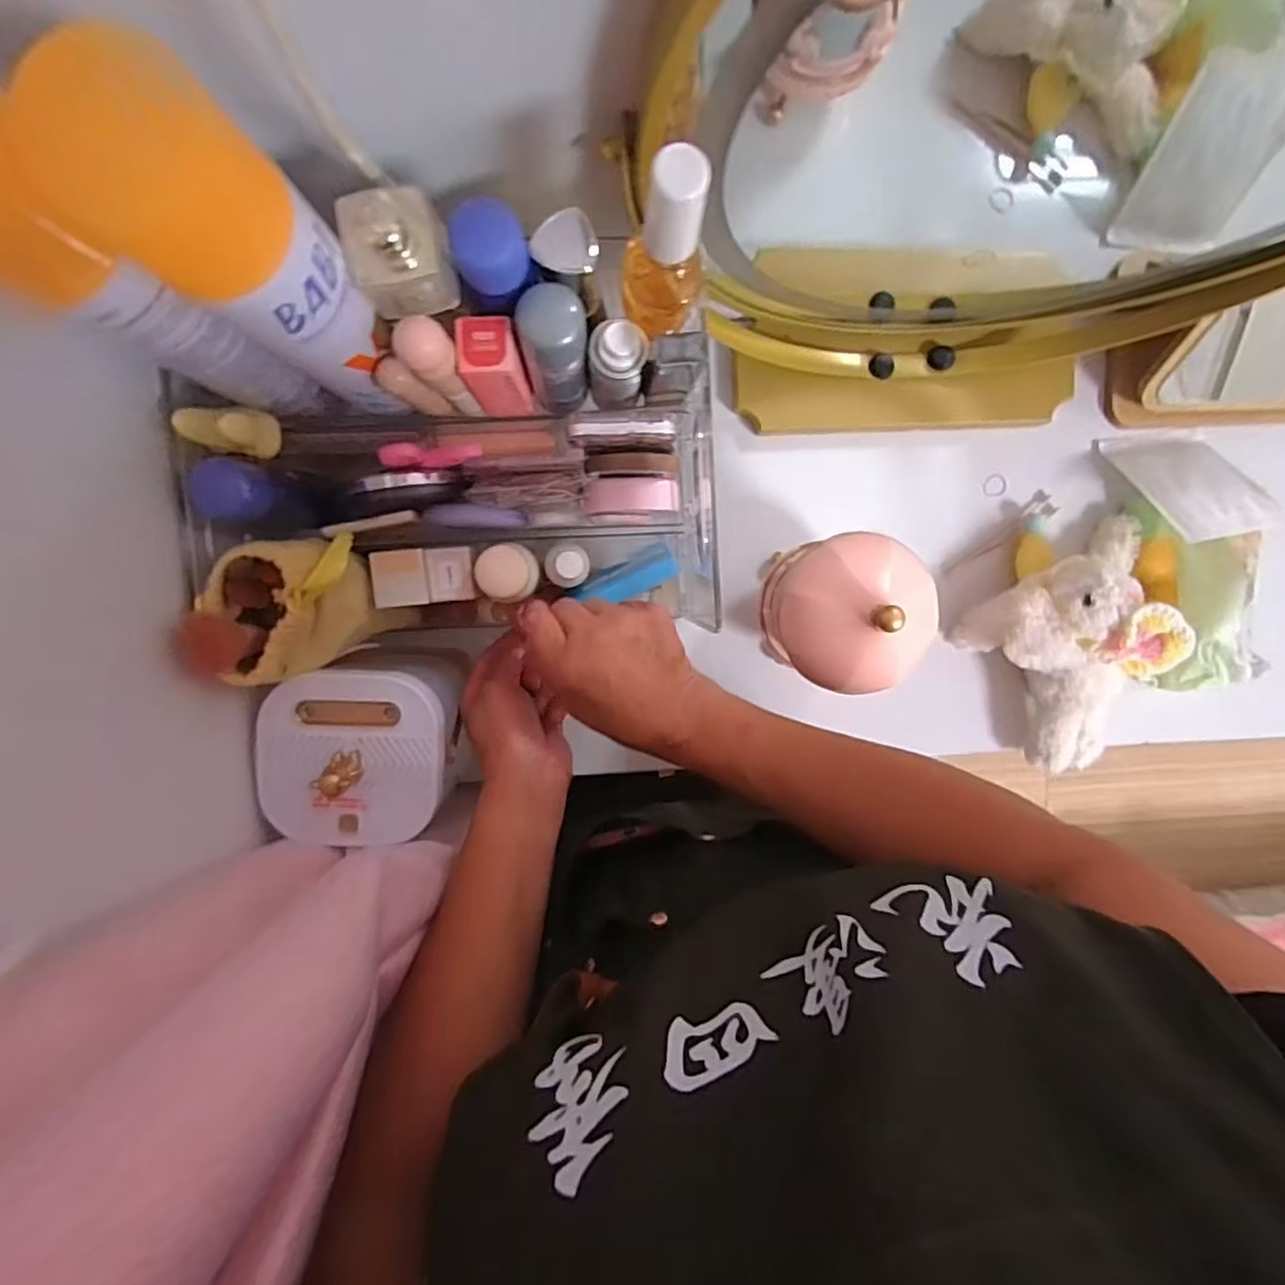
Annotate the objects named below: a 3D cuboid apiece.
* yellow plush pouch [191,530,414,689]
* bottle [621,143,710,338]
[{"bbox_3d":[-0.216,-0.021,0.409,0.091,0.107,0.075,-18,96,-2],"label":"yellow plush pouch"},{"bbox_3d":[0.011,-0.184,0.306,0.038,0.114,0.031,17,94,-5],"label":"bottle"}]

